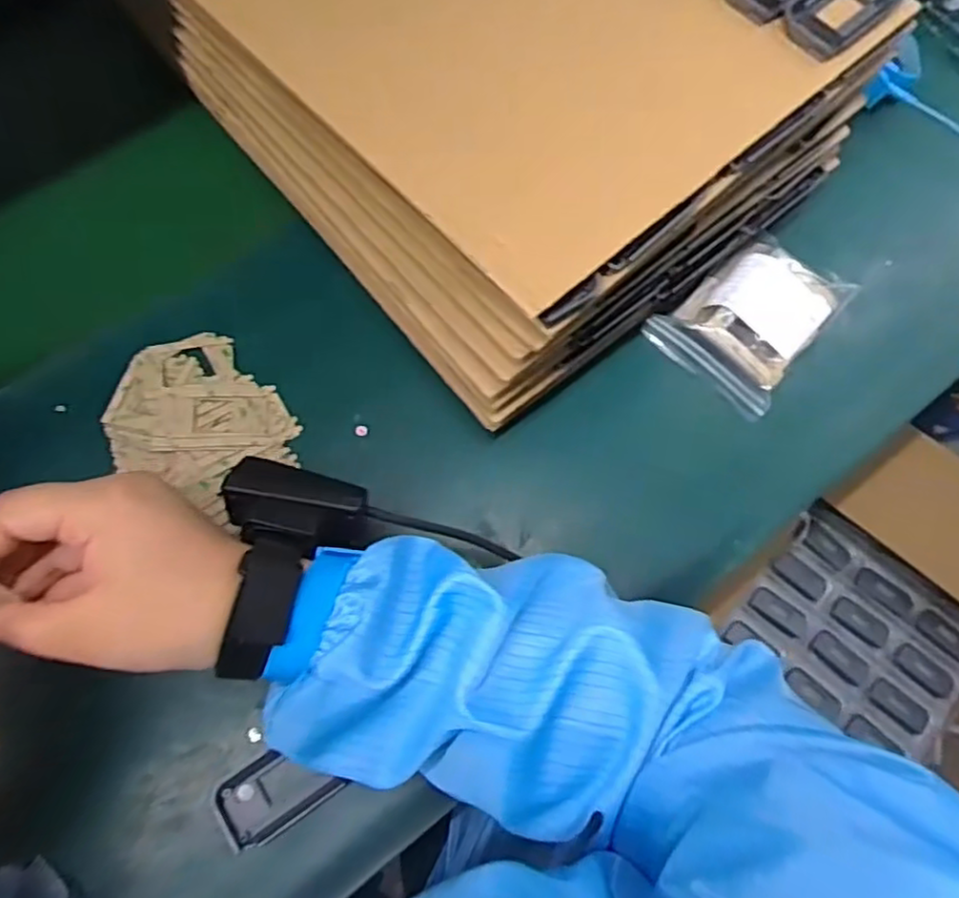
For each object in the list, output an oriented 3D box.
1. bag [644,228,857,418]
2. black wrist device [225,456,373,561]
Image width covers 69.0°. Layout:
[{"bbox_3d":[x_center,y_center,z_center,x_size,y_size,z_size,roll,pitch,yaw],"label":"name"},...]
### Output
[{"bbox_3d":[0.169,-0.085,0.437,0.085,0.019,0.103,37,74,12],"label":"bag"},{"bbox_3d":[-0.094,0.027,0.345,0.066,0.022,0.040,15,71,5],"label":"black wrist device"}]

